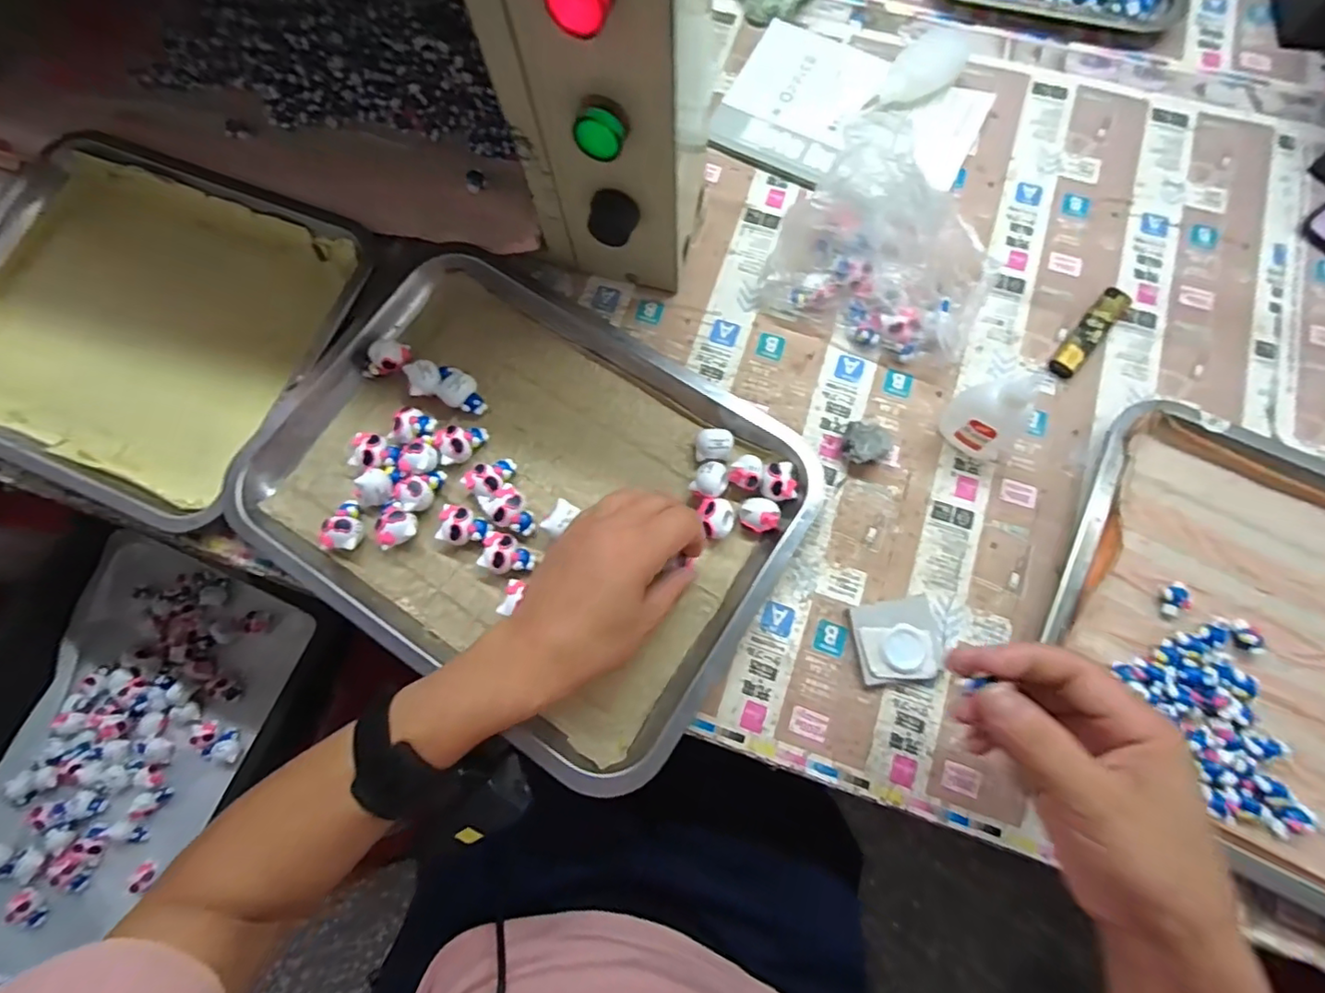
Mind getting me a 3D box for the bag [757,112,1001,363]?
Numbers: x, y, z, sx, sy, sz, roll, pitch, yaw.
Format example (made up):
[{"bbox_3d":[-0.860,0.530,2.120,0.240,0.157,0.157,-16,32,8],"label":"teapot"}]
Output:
[{"bbox_3d":[0.156,-0.174,0.403,0.146,0.099,0.103,25,77,8],"label":"bag"}]

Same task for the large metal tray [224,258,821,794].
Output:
[{"bbox_3d":[-0.092,-0.004,0.399,0.344,0.026,0.254,33,78,10],"label":"large metal tray"}]

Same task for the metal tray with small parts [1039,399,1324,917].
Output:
[{"bbox_3d":[0.399,0.102,0.360,0.304,0.023,0.262,25,77,8],"label":"metal tray with small parts"}]

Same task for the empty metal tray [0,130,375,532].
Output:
[{"bbox_3d":[-0.430,-0.142,0.483,0.344,0.044,0.278,22,78,8],"label":"empty metal tray"}]

